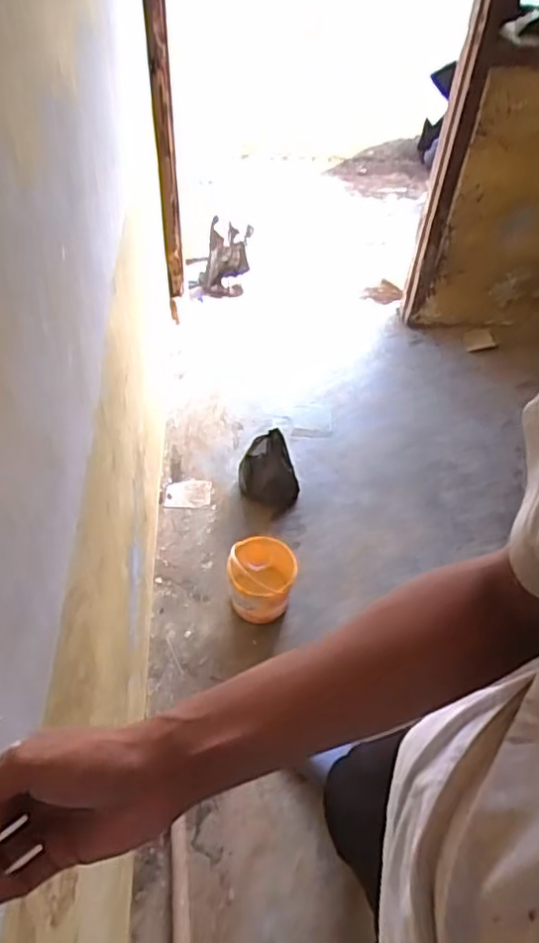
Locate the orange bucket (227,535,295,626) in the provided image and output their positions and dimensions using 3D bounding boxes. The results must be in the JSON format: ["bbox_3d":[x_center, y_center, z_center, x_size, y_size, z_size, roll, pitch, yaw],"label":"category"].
[{"bbox_3d":[-0.020,0.269,1.612,0.158,0.182,0.150,1,52,-1],"label":"orange bucket"}]

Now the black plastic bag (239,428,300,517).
[{"bbox_3d":[0.003,0.006,1.796,0.161,0.174,0.146,8,52,4],"label":"black plastic bag"}]

